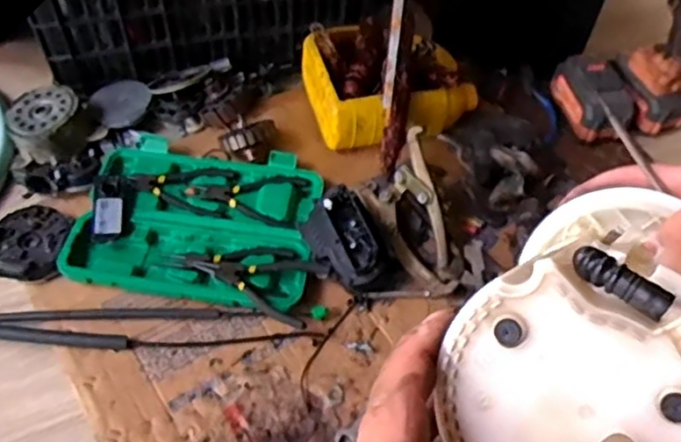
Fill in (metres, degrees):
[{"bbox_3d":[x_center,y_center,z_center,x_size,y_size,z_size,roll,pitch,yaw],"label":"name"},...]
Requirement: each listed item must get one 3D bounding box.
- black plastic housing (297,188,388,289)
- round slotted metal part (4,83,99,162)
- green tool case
[{"bbox_3d":[0.009,0.018,0.817,0.089,0.068,0.130,-25,60,-19],"label":"black plastic housing"},{"bbox_3d":[-0.399,-0.144,0.927,0.110,0.042,0.112,2,54,-3],"label":"round slotted metal part"},{"bbox_3d":[-0.180,-0.004,0.861,0.306,0.035,0.234,12,54,4],"label":"green tool case"}]

